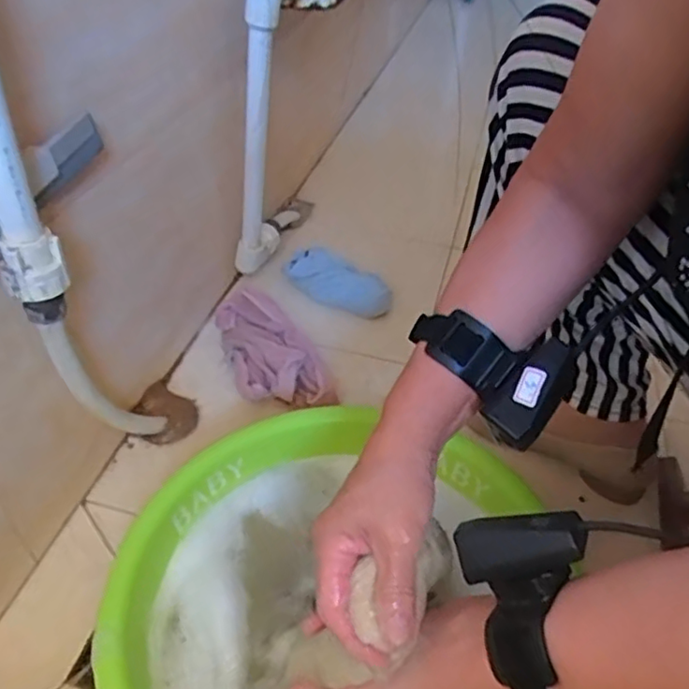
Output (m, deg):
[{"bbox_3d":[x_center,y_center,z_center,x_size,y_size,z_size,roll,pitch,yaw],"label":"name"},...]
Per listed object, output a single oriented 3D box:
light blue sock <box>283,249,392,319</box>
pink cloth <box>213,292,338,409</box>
[{"bbox_3d":[-0.023,-0.089,0.868,0.183,0.056,0.063,26,47,23],"label":"light blue sock"},{"bbox_3d":[-0.092,0.006,0.766,0.107,0.061,0.175,-15,45,-19],"label":"pink cloth"}]

